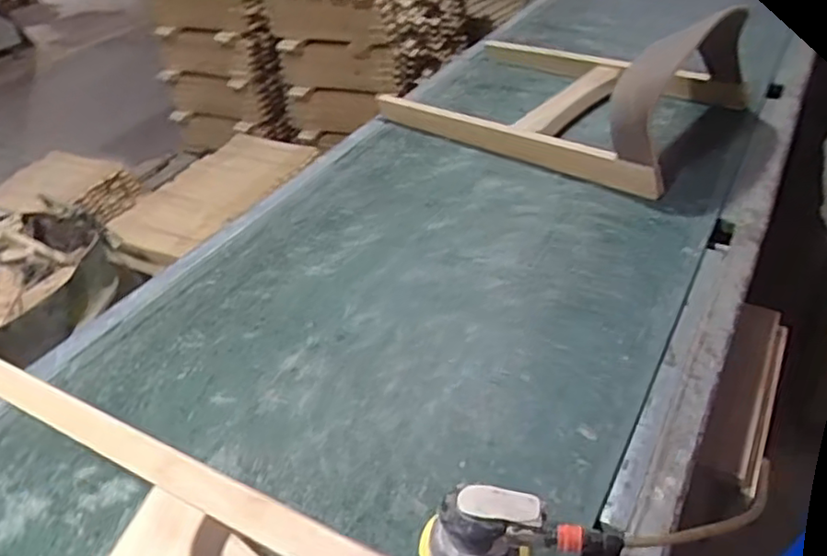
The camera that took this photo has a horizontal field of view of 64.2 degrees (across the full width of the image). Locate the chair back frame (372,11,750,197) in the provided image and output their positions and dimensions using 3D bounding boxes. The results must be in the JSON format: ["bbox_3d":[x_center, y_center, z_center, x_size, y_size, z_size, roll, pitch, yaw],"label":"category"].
[{"bbox_3d":[0.373,-0.525,1.631,0.734,0.255,0.644,24,45,32],"label":"chair back frame"}]

